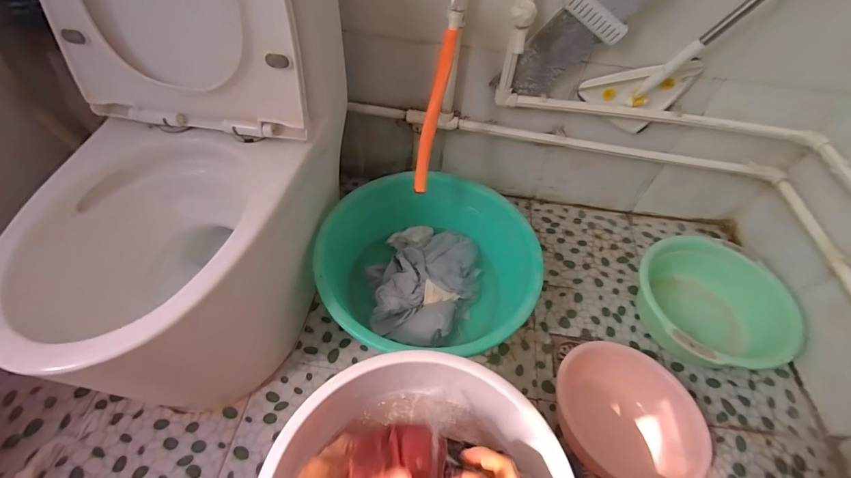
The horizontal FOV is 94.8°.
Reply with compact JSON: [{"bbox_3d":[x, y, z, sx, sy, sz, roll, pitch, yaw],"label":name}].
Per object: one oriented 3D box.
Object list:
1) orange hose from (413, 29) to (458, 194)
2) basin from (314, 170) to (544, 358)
[{"bbox_3d":[0.016,-0.246,0.785,0.034,0.309,0.032,17,22,8],"label":"orange hose"},{"bbox_3d":[0.008,0.058,0.912,0.459,0.188,0.448,2,51,-3],"label":"basin"}]

